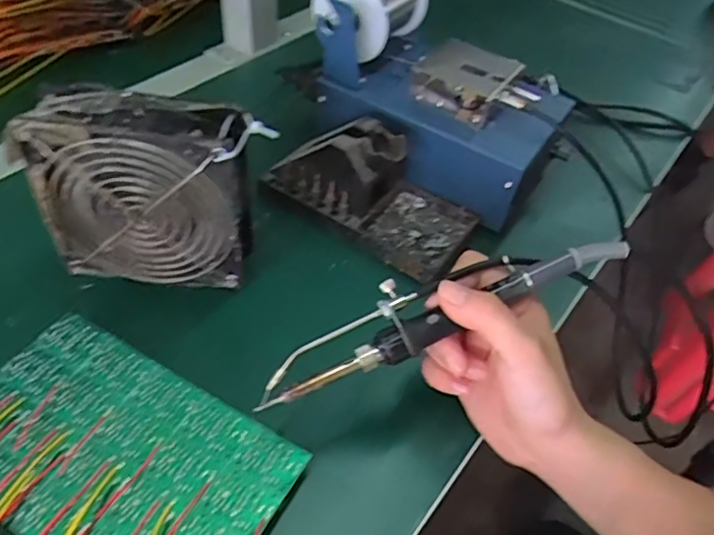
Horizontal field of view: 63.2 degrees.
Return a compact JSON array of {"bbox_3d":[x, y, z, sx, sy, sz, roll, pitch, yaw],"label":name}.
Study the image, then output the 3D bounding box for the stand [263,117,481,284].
[{"bbox_3d":[0.012,-0.065,0.430,0.154,0.065,0.075,27,51,17],"label":"stand"}]

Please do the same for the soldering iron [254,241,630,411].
[{"bbox_3d":[0.046,0.020,0.310,0.207,0.018,0.035,-21,53,-7],"label":"soldering iron"}]

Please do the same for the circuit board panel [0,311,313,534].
[{"bbox_3d":[-0.125,0.097,0.302,0.173,0.005,0.104,26,50,15],"label":"circuit board panel"}]

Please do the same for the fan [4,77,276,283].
[{"bbox_3d":[-0.125,-0.048,0.359,0.130,0.107,0.044,5,48,-2],"label":"fan"}]

